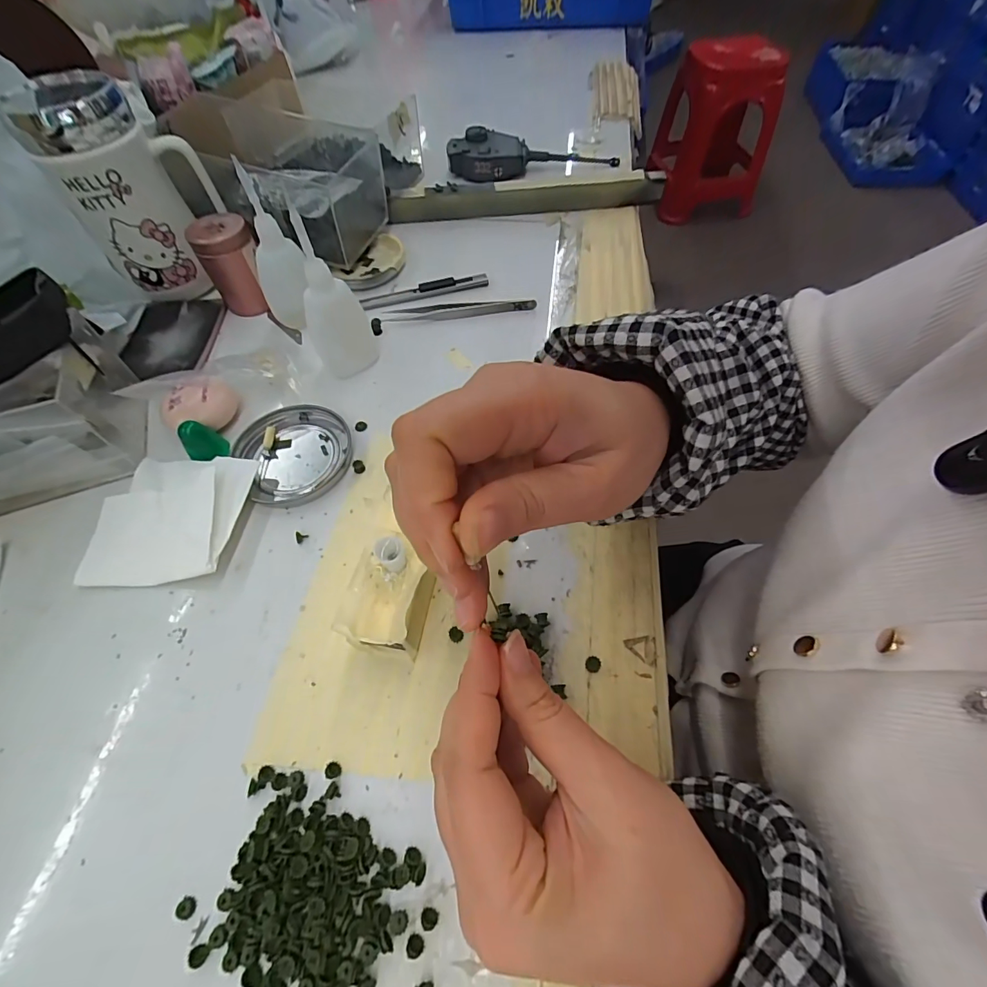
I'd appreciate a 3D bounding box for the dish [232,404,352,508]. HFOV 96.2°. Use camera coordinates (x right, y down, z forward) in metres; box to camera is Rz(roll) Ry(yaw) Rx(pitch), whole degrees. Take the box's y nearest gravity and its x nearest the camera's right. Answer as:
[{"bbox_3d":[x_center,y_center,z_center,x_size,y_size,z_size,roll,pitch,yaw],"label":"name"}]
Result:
[{"bbox_3d":[-0.135,-0.030,0.302,0.071,0.007,0.078,-1,59,1],"label":"dish"}]

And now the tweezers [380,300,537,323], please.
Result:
[{"bbox_3d":[-0.029,-0.154,0.371,0.126,0.010,0.011,-3,59,-1],"label":"tweezers"}]

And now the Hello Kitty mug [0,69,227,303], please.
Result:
[{"bbox_3d":[-0.276,-0.235,0.351,0.097,0.137,0.067,-41,66,-21],"label":"Hello Kitty mug"}]

